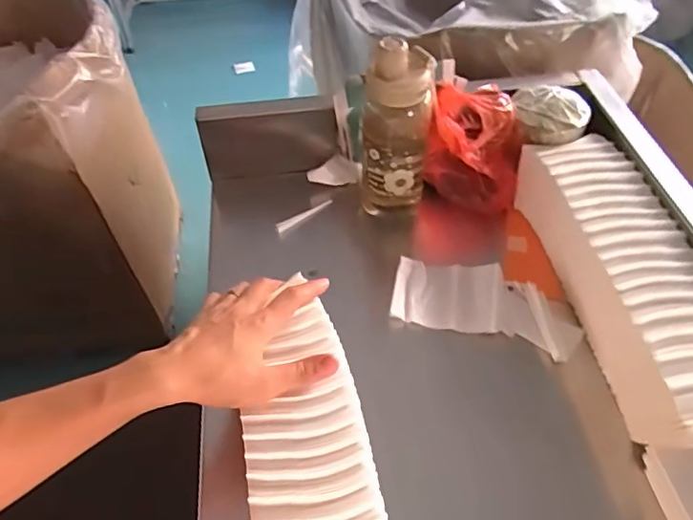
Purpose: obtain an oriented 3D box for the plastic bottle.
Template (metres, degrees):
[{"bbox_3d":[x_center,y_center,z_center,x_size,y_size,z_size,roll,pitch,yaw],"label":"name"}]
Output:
[{"bbox_3d":[0.057,-0.151,0.648,0.082,0.221,0.075,2,50,3],"label":"plastic bottle"}]

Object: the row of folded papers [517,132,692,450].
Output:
[{"bbox_3d":[0.290,0.026,0.563,0.108,0.088,0.370,-8,50,-5],"label":"row of folded papers"}]

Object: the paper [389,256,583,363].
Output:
[{"bbox_3d":[0.152,0.048,0.602,0.194,0.020,0.088,13,51,12],"label":"paper"}]

